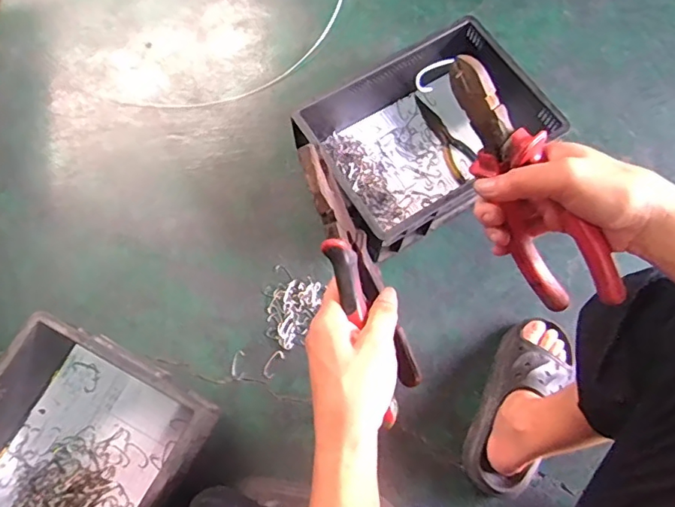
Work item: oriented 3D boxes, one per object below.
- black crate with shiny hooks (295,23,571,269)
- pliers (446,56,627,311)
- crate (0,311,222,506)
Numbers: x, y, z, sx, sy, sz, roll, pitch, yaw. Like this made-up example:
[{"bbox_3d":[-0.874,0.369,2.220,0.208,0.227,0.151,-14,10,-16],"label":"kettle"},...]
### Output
[{"bbox_3d":[0.130,-0.181,0.809,0.332,0.131,0.270,-29,73,-9],"label":"black crate with shiny hooks"},{"bbox_3d":[0.125,-0.044,0.348,0.032,0.059,0.186,-34,101,-10],"label":"pliers"},{"bbox_3d":[-0.339,0.275,0.630,0.260,0.130,0.337,27,73,10],"label":"crate"}]

